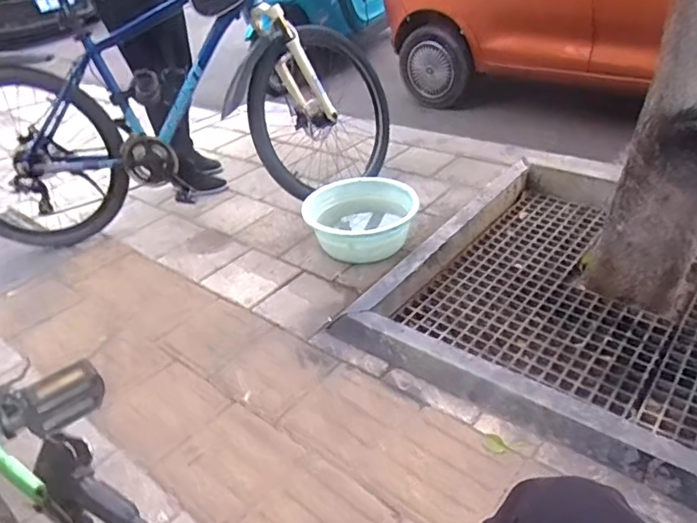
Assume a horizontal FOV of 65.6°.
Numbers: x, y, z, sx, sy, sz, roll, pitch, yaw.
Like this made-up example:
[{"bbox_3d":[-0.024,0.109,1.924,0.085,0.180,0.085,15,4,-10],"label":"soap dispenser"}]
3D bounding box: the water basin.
[{"bbox_3d":[0.044,-0.138,1.819,0.368,0.159,0.368,-5,35,3],"label":"water basin"}]

